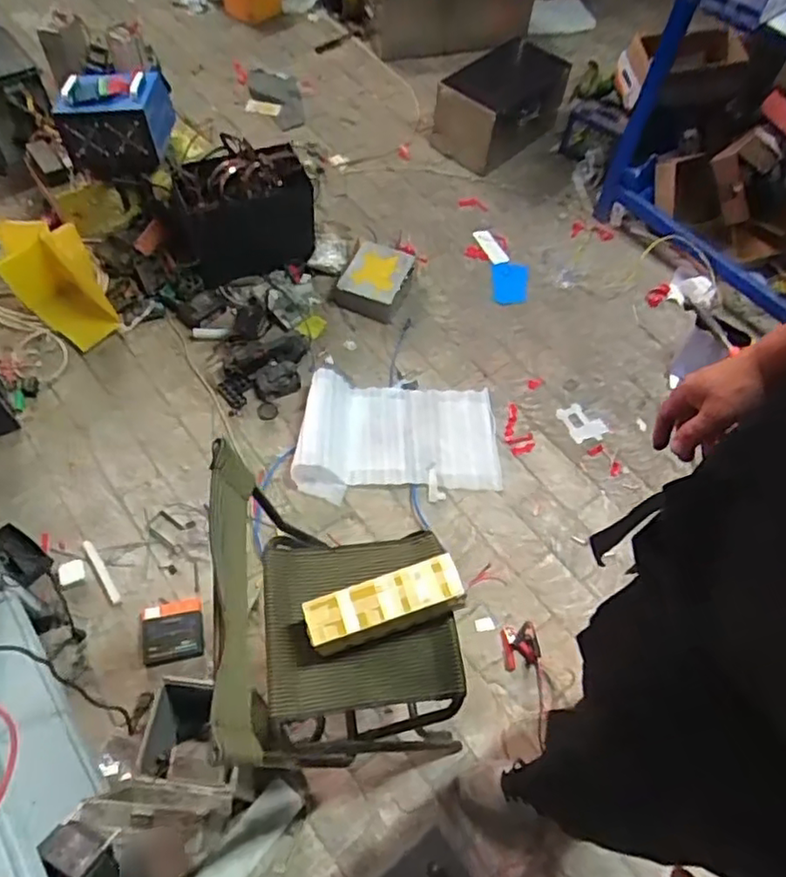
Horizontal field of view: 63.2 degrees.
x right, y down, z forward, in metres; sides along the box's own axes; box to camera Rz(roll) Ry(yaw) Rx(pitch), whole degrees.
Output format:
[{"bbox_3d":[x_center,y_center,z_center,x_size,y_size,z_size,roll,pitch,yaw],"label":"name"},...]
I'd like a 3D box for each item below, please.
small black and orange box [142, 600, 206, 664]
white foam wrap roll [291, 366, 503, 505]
[{"bbox_3d":[-0.479,0.416,1.388,0.120,0.033,0.131,-10,62,-8],"label":"small black and orange box"},{"bbox_3d":[0.014,-0.023,1.655,0.523,0.095,0.328,-2,61,-4],"label":"white foam wrap roll"}]

